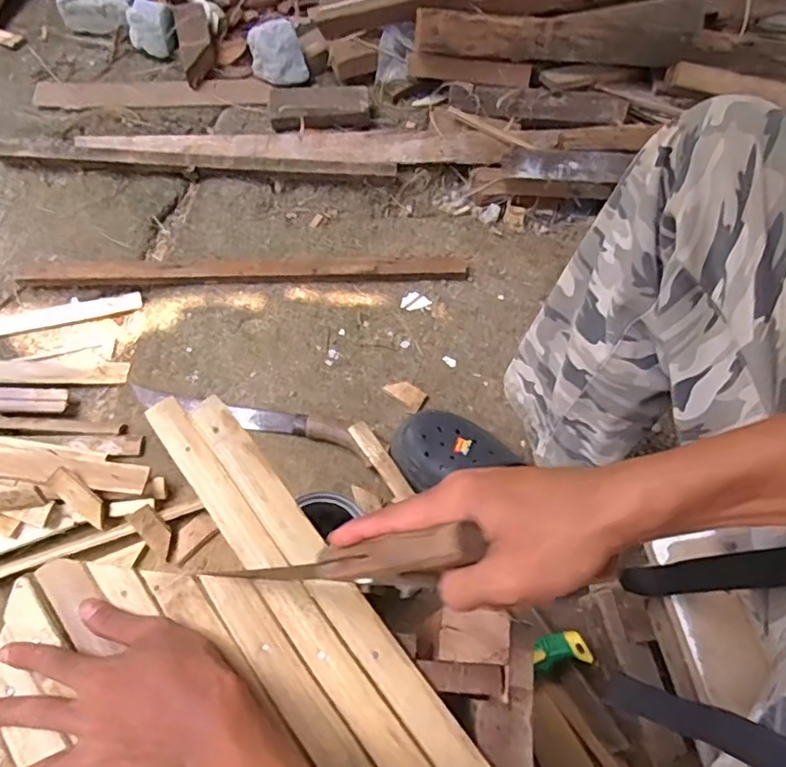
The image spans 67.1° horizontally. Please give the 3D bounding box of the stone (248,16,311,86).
[{"bbox_3d":[-0.202,-0.581,1.040,0.097,0.089,0.055,-8,65,-6],"label":"stone"}]

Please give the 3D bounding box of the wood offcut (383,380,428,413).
[{"bbox_3d":[0.018,0.013,0.820,0.057,0.010,0.034,35,68,14],"label":"wood offcut"}]

